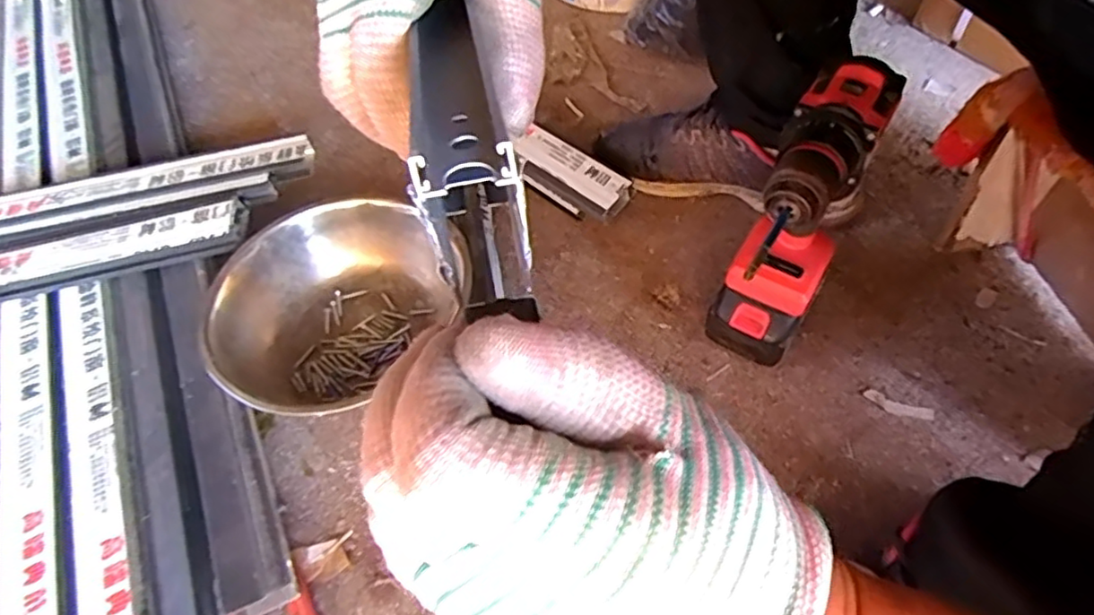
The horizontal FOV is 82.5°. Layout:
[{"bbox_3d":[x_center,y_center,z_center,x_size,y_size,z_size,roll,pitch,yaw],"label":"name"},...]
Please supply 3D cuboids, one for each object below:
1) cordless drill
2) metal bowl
[{"bbox_3d":[0.177,-0.037,0.481,0.071,0.247,0.172,25,60,18],"label":"cordless drill"},{"bbox_3d":[-0.185,0.006,0.581,0.218,0.081,0.230,30,62,21],"label":"metal bowl"}]

